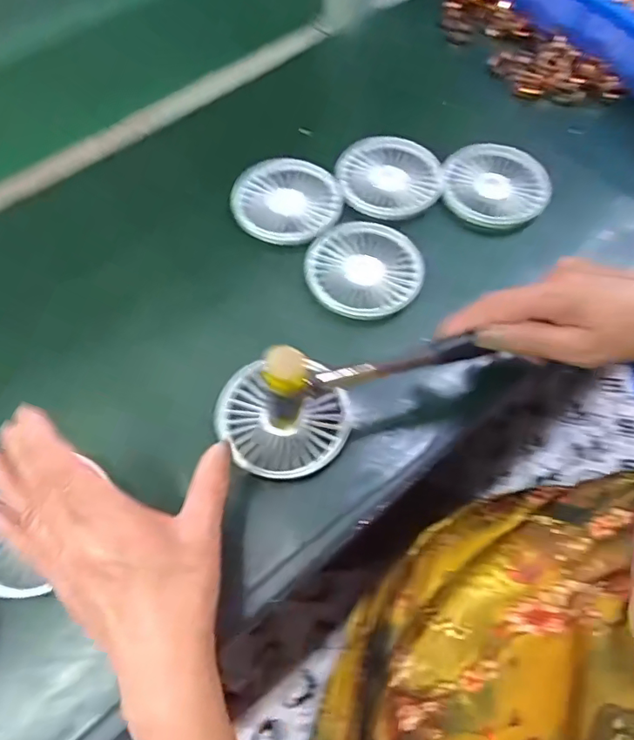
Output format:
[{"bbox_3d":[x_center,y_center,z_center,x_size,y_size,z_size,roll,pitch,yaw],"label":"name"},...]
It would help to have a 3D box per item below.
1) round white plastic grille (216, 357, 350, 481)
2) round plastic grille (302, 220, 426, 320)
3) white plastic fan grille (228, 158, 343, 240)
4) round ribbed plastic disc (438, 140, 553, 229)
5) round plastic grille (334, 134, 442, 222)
[{"bbox_3d":[-0.023,0.031,0.373,0.083,0.011,0.090,-29,65,-14],"label":"round white plastic grille"},{"bbox_3d":[0.038,-0.082,0.429,0.092,0.015,0.088,0,62,1],"label":"round plastic grille"},{"bbox_3d":[-0.027,-0.146,0.458,0.091,0.012,0.087,0,62,1],"label":"white plastic fan grille"},{"bbox_3d":[0.156,-0.161,0.467,0.090,0.014,0.085,0,62,1],"label":"round ribbed plastic disc"},{"bbox_3d":[0.063,-0.170,0.469,0.089,0.012,0.084,-1,62,0],"label":"round plastic grille"}]

